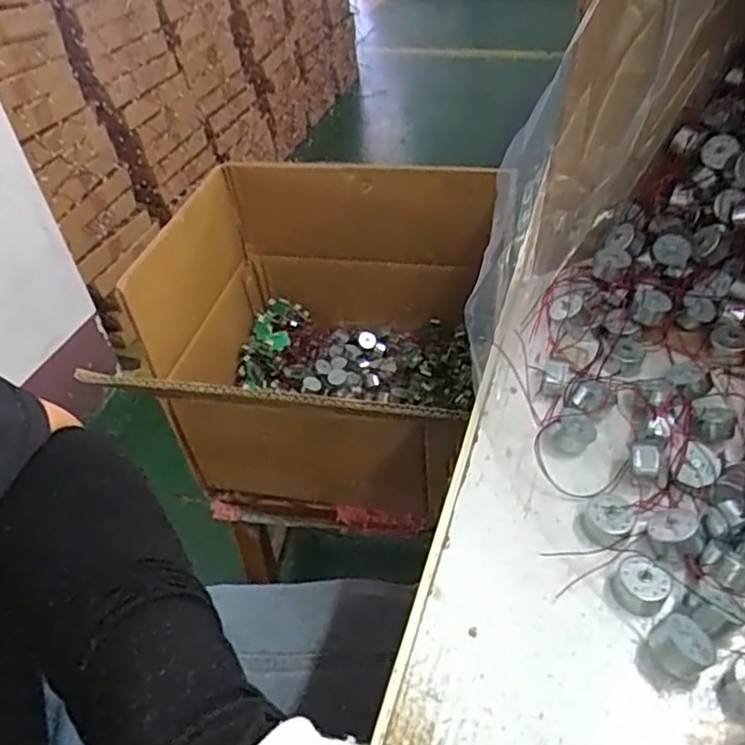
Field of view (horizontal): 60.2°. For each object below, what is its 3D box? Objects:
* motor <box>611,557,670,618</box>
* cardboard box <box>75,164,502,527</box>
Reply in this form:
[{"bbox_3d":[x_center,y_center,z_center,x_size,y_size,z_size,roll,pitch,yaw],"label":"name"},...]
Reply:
[{"bbox_3d":[0.125,0.099,0.299,0.020,0.015,0.023,-31,48,-26],"label":"motor"},{"bbox_3d":[-0.055,-0.053,0.757,0.357,0.276,0.280,10,45,17],"label":"cardboard box"}]

